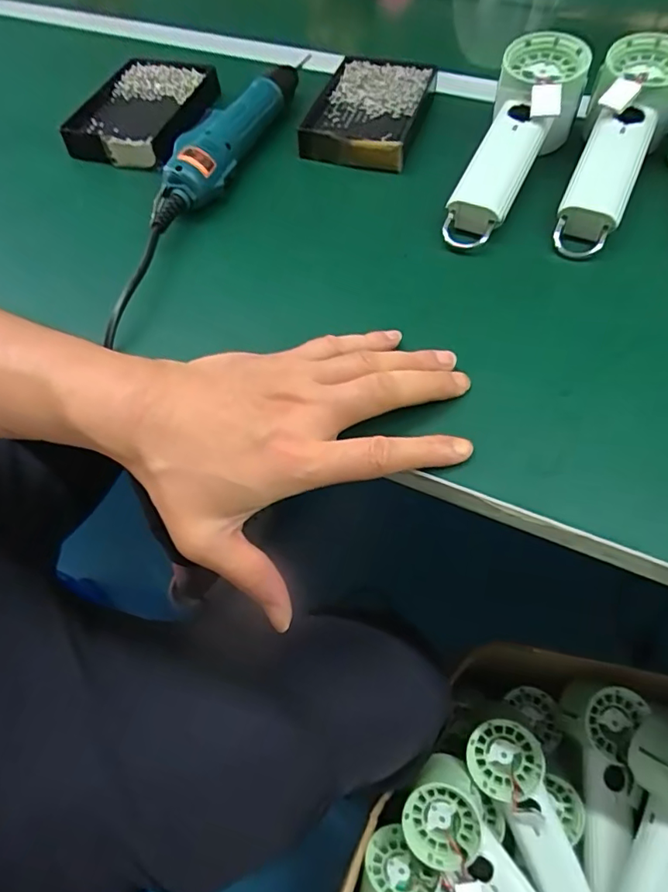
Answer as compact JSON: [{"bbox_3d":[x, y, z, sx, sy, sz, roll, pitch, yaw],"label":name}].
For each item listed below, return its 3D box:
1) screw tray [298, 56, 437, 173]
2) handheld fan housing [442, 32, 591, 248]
[{"bbox_3d":[0.030,-0.295,0.464,0.094,0.026,0.145,12,59,11],"label":"screw tray"},{"bbox_3d":[0.133,-0.223,0.396,0.059,0.052,0.183,24,77,17],"label":"handheld fan housing"}]

